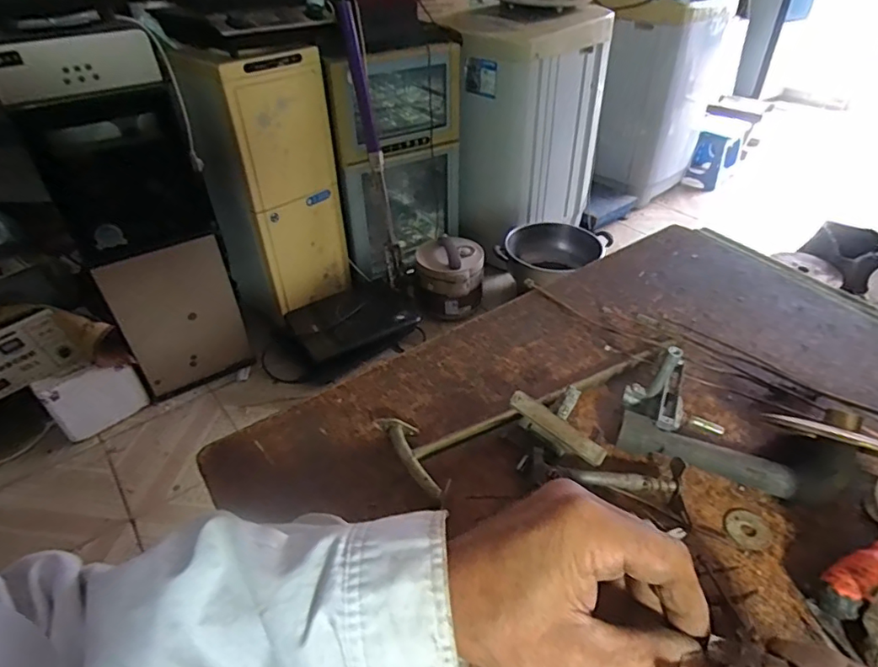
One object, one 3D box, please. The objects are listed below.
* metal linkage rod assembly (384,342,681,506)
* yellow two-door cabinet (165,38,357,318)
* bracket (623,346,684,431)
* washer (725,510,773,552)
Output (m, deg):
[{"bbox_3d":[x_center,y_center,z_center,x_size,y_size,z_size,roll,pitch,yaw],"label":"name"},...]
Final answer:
[{"bbox_3d":[0.089,0.044,0.434,0.276,0.018,0.079,-22,44,-23],"label":"metal linkage rod assembly"},{"bbox_3d":[-0.522,-0.441,1.550,0.378,0.725,0.292,27,47,29],"label":"yellow two-door cabinet"},{"bbox_3d":[0.162,0.042,0.389,0.043,0.055,0.034,18,44,22],"label":"bracket"},{"bbox_3d":[0.211,0.133,0.357,0.028,0.004,0.030,-1,40,0],"label":"washer"}]

